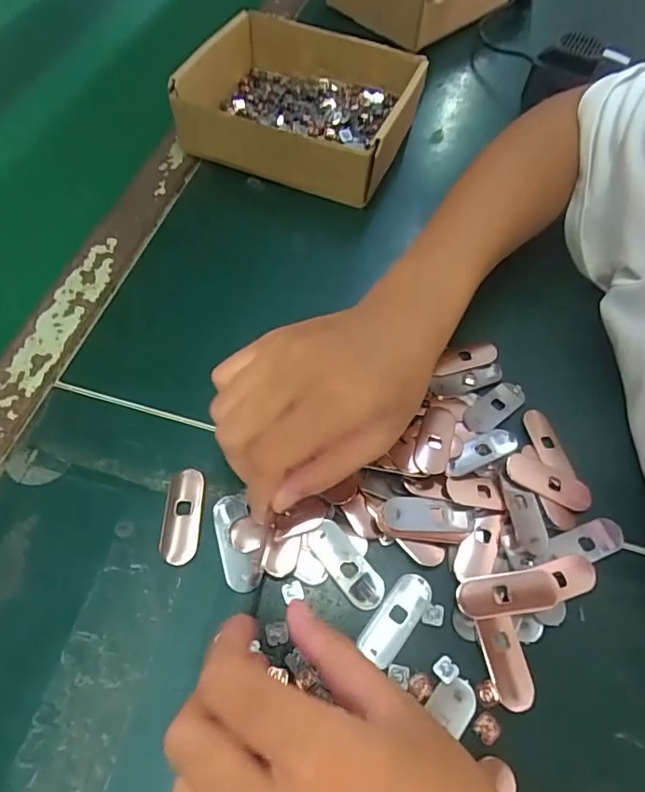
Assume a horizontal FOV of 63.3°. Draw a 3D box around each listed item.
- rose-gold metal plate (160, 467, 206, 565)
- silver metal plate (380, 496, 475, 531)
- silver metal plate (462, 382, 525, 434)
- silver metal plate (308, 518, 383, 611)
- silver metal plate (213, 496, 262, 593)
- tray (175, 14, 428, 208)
[{"bbox_3d":[-0.074,0.063,0.276,0.019,0.005,0.049,1,60,-1],"label":"rose-gold metal plate"},{"bbox_3d":[0.056,0.064,0.278,0.048,0.009,0.016,8,59,-14],"label":"silver metal plate"},{"bbox_3d":[0.104,0.007,0.317,0.048,0.004,0.020,-33,60,-25],"label":"silver metal plate"},{"bbox_3d":[0.012,0.086,0.266,0.019,0.004,0.048,-33,66,-19],"label":"silver metal plate"},{"bbox_3d":[-0.044,0.075,0.269,0.018,0.004,0.049,-15,62,-11],"label":"silver metal plate"},{"bbox_3d":[-0.016,-0.236,0.424,0.169,0.051,0.150,19,61,9],"label":"tray"}]

